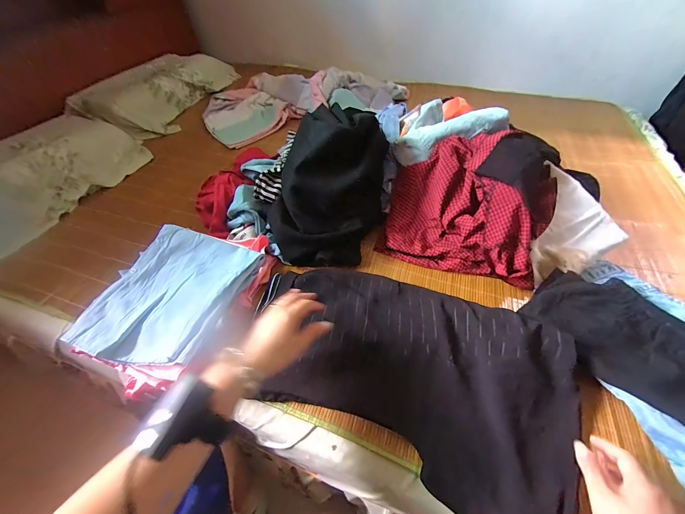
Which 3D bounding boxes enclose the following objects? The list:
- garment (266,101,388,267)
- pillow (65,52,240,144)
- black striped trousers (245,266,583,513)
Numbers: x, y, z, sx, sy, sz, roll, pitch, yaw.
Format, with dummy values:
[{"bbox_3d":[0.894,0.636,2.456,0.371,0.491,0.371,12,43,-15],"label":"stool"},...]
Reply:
[{"bbox_3d":[-0.027,-0.154,0.612,0.220,0.187,0.307,9,51,9],"label":"garment"},{"bbox_3d":[-0.652,-0.641,1.092,0.284,0.111,0.578,14,52,13],"label":"pillow"},{"bbox_3d":[0.088,0.156,0.452,0.493,0.052,0.279,21,54,17],"label":"black striped trousers"}]

